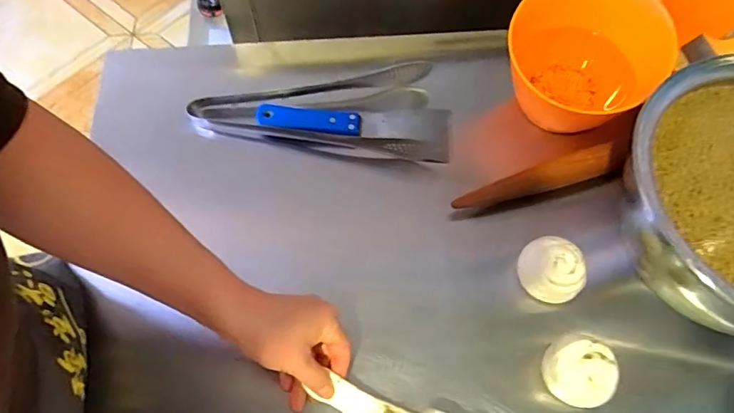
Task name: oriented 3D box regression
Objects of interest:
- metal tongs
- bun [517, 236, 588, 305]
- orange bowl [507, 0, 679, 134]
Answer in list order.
[{"bbox_3d":[-0.065,-0.114,0.585,0.278,0.047,0.119,2,64,1],"label":"metal tongs"},{"bbox_3d":[0.178,0.061,0.476,0.052,0.037,0.061,-32,68,-15],"label":"bun"},{"bbox_3d":[0.231,-0.162,0.543,0.160,0.091,0.154,0,64,-1],"label":"orange bowl"}]

